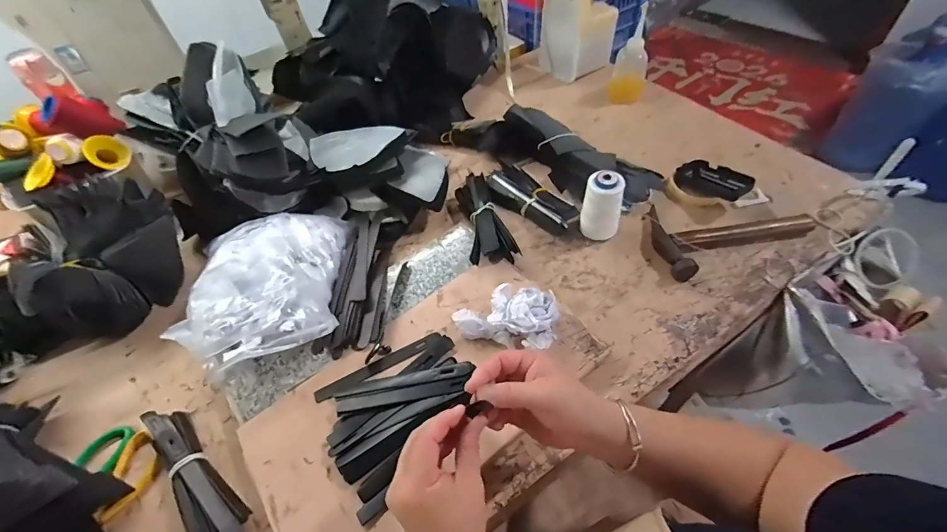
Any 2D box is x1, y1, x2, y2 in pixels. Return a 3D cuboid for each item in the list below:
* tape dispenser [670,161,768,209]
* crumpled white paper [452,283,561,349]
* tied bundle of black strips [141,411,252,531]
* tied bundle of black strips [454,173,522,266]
[{"bbox_3d":[0.384,-0.124,0.631,0.137,0.047,0.079,32,62,28],"label":"tape dispenser"},{"bbox_3d":[0.042,0.063,0.503,0.124,0.053,0.078,11,54,16],"label":"crumpled white paper"},{"bbox_3d":[-0.300,0.238,0.443,0.055,0.043,0.216,-36,56,-20],"label":"tied bundle of black strips"},{"bbox_3d":[0.005,-0.091,0.632,0.072,0.043,0.214,-17,51,-6],"label":"tied bundle of black strips"}]

